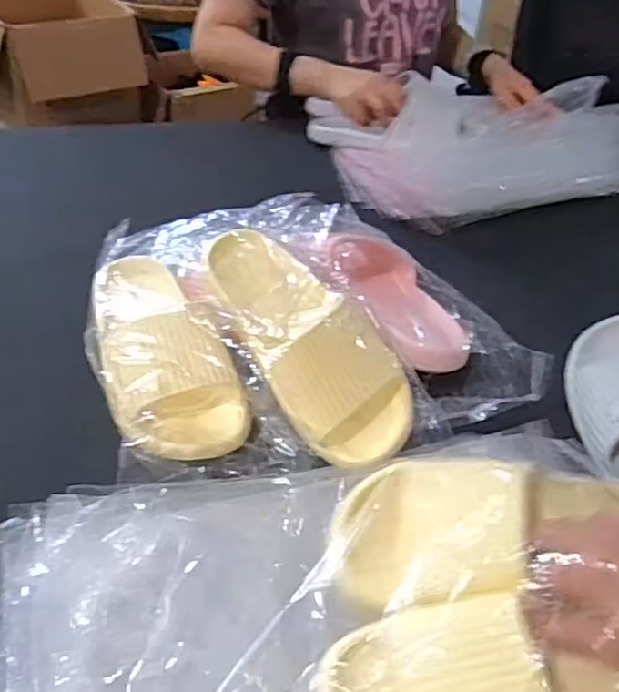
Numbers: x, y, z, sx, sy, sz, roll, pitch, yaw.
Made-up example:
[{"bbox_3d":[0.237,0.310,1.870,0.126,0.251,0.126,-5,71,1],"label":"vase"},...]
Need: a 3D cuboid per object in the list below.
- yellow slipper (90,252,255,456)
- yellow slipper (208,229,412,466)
[{"bbox_3d":[-0.137,-0.009,0.556,0.105,0.064,0.252,-17,47,-24],"label":"yellow slipper"},{"bbox_3d":[0.000,-0.010,0.545,0.114,0.065,0.233,-17,47,-24],"label":"yellow slipper"}]

